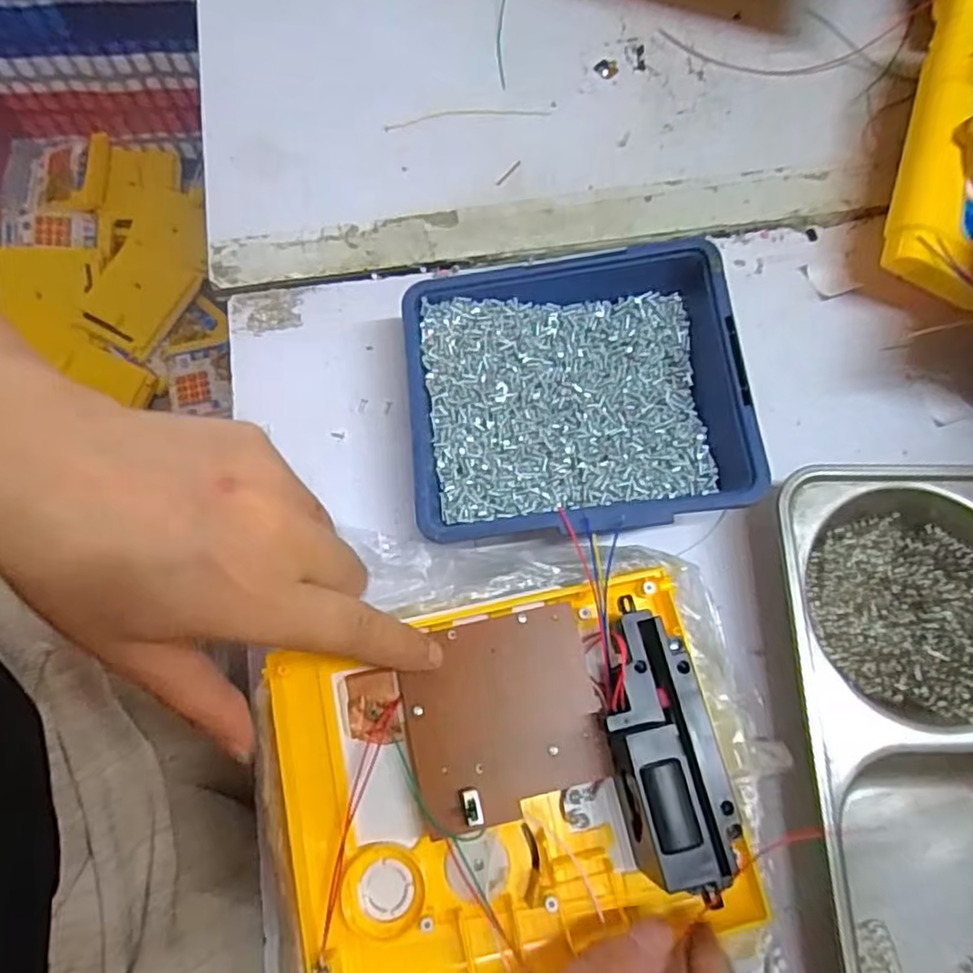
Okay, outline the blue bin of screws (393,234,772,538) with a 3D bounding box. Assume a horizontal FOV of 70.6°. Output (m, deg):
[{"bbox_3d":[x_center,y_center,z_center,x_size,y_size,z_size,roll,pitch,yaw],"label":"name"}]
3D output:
[{"bbox_3d":[0.037,-0.038,0.309,0.140,0.057,0.124,-5,73,-1],"label":"blue bin of screws"}]

